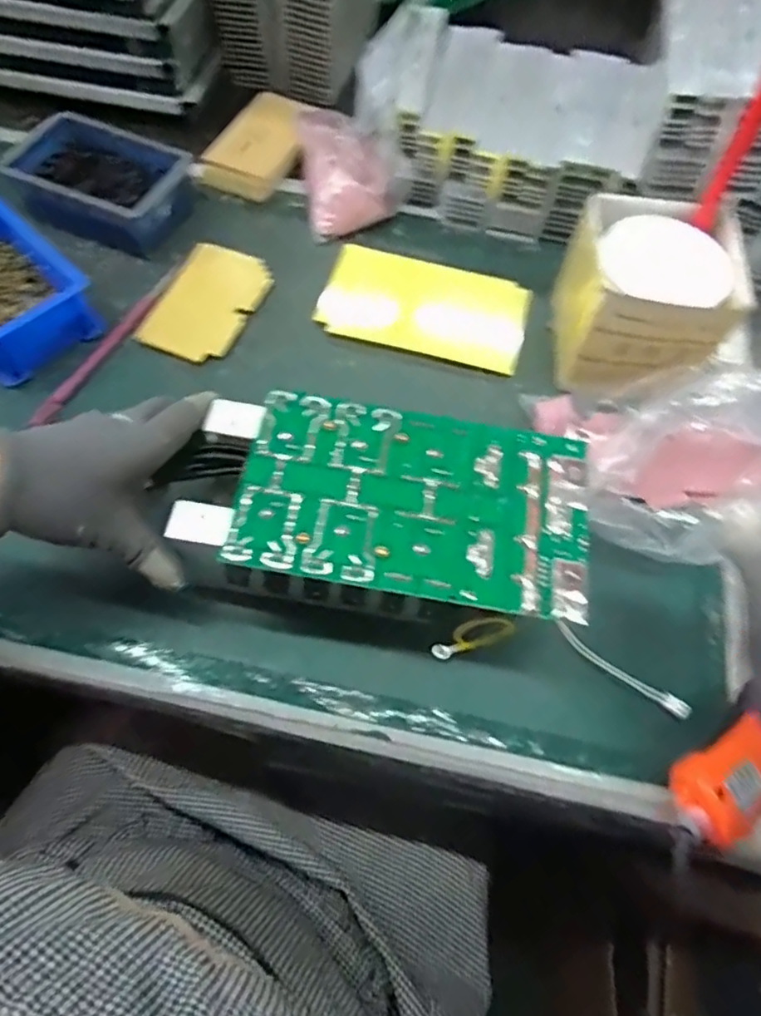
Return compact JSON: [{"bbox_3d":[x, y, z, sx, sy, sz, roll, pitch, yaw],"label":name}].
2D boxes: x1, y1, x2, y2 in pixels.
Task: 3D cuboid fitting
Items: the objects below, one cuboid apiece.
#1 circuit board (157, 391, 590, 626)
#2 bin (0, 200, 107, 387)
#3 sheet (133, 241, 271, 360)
[{"bbox_3d":[-0.003,-0.001,0.387,0.251,0.031,0.128,8,65,1],"label":"circuit board"},{"bbox_3d":[-0.309,-0.181,0.502,0.103,0.054,0.148,-40,73,-18],"label":"bin"},{"bbox_3d":[-0.149,-0.183,0.539,0.080,0.007,0.124,19,66,6],"label":"sheet"}]

